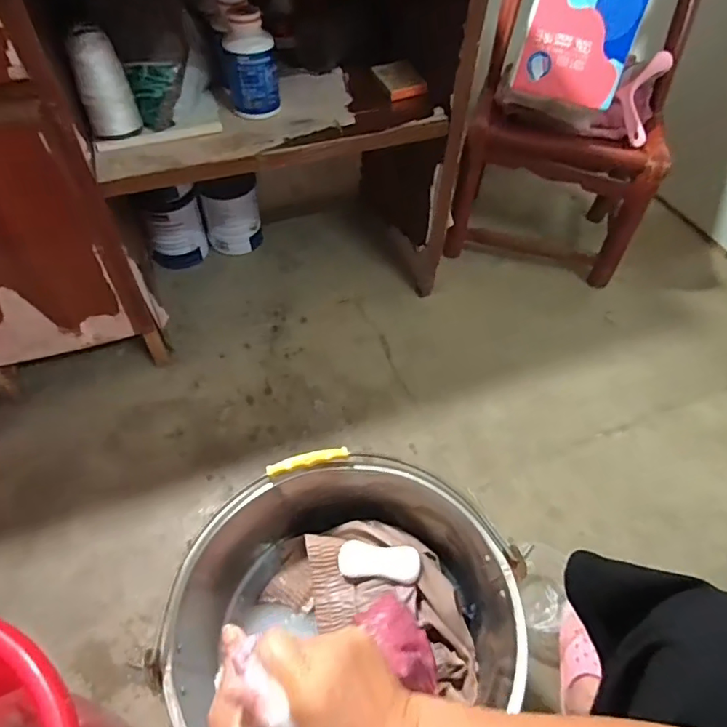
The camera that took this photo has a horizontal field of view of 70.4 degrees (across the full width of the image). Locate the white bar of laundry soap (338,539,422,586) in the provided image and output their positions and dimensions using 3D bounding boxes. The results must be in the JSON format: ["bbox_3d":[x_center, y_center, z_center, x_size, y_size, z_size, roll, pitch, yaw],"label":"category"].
[{"bbox_3d":[0.017,0.221,0.576,0.090,0.020,0.036,6,52,4],"label":"white bar of laundry soap"}]

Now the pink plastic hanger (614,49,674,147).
[{"bbox_3d":[0.506,-0.493,0.944,0.073,0.033,0.170,20,93,15],"label":"pink plastic hanger"}]

